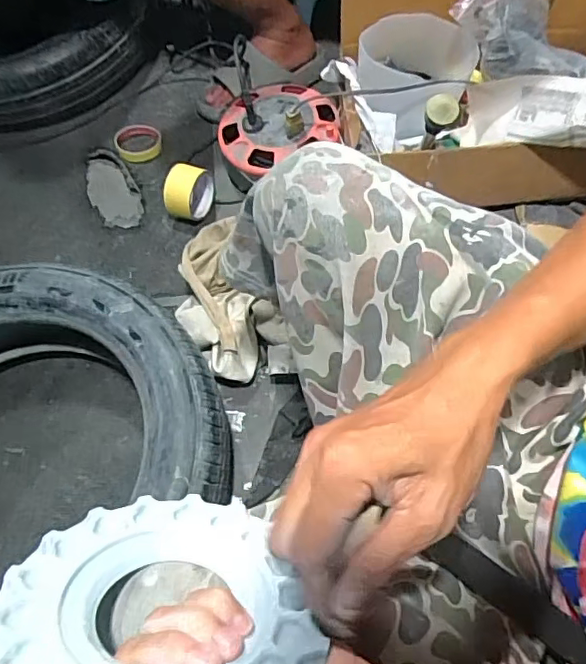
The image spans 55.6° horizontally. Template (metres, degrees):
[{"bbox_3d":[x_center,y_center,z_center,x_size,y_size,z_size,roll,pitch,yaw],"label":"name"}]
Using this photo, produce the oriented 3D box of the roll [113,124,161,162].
[{"bbox_3d":[-0.284,-0.350,1.030,0.083,0.028,0.085,0,63,0],"label":"roll"}]

